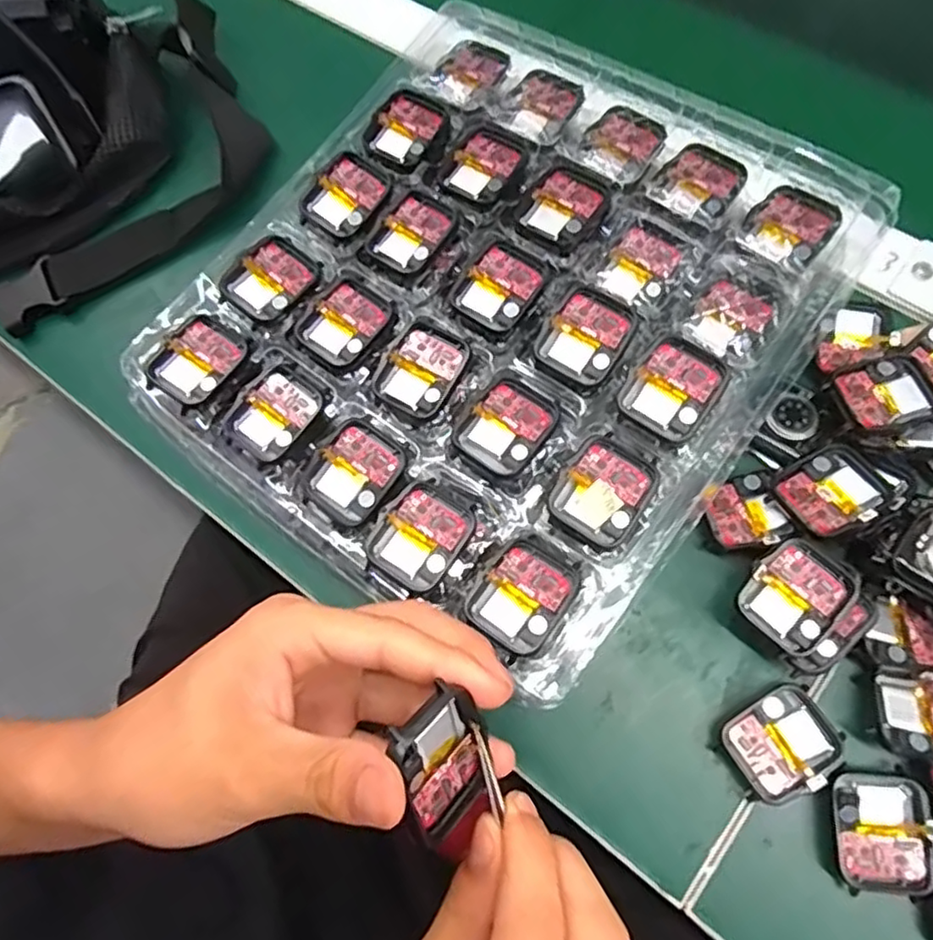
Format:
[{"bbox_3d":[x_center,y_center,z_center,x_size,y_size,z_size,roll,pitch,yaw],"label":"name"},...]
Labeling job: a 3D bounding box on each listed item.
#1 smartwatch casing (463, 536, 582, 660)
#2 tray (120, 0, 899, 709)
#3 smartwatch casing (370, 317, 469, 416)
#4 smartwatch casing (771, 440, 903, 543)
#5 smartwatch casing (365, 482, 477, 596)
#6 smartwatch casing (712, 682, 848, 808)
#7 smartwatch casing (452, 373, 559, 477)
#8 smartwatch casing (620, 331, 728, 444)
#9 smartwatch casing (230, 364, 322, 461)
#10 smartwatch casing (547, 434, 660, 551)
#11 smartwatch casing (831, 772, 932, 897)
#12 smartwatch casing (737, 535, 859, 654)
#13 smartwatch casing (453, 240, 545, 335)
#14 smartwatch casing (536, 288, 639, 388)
[{"bbox_3d":[0.024,0.052,0.263,0.037,0.008,0.044,37,80,15],"label":"smartwatch casing"},{"bbox_3d":[0.015,-0.082,0.321,0.268,0.046,0.296,35,78,14],"label":"tray"},{"bbox_3d":[-0.020,-0.049,0.299,0.037,0.007,0.044,34,79,15],"label":"smartwatch casing"},{"bbox_3d":[0.167,0.009,0.288,0.043,0.011,0.039,-30,59,-3],"label":"smartwatch casing"},{"bbox_3d":[-0.019,0.029,0.276,0.035,0.005,0.044,34,79,15],"label":"smartwatch casing"},{"bbox_3d":[0.135,0.118,0.273,0.044,0.017,0.037,-33,72,-5],"label":"smartwatch casing"},{"bbox_3d":[0.019,-0.021,0.286,0.037,0.006,0.043,35,79,15],"label":"smartwatch casing"},{"bbox_3d":[0.093,-0.036,0.284,0.037,0.009,0.041,35,93,14],"label":"smartwatch casing"},{"bbox_3d":[-0.091,-0.026,0.305,0.034,0.008,0.042,35,79,15],"label":"smartwatch casing"},{"bbox_3d":[0.060,0.009,0.276,0.037,0.005,0.044,35,79,15],"label":"smartwatch casing"},{"bbox_3d":[0.170,0.149,0.261,0.038,0.018,0.043,-4,72,5],"label":"smartwatch casing"},{"bbox_3d":[0.141,0.053,0.271,0.040,0.012,0.038,-42,73,-7],"label":"smartwatch casing"},{"bbox_3d":[0.017,-0.088,0.306,0.035,0.008,0.040,41,81,16],"label":"smartwatch casing"},{"bbox_3d":[0.056,-0.061,0.296,0.035,0.007,0.042,34,91,12],"label":"smartwatch casing"}]

